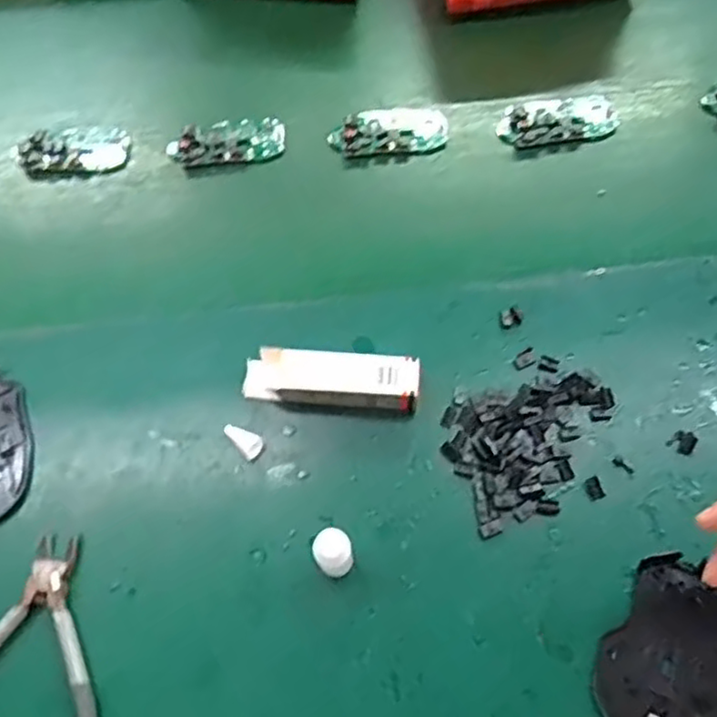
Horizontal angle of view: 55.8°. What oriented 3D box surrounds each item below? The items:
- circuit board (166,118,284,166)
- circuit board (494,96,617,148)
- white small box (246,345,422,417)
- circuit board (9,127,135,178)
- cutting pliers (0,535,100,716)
[{"bbox_3d":[-0.113,-0.186,0.584,0.099,0.013,0.040,-9,64,-3],"label":"circuit board"},{"bbox_3d":[0.171,-0.205,0.577,0.101,0.019,0.042,-8,64,-3],"label":"circuit board"},{"bbox_3d":[-0.019,0.014,0.464,0.117,0.032,0.032,6,64,4],"label":"white small box"},{"bbox_3d":[-0.248,-0.181,0.589,0.096,0.007,0.045,-3,64,0],"label":"circuit board"},{"bbox_3d":[-0.196,0.179,0.405,0.109,0.010,0.140,6,64,4],"label":"cutting pliers"}]

